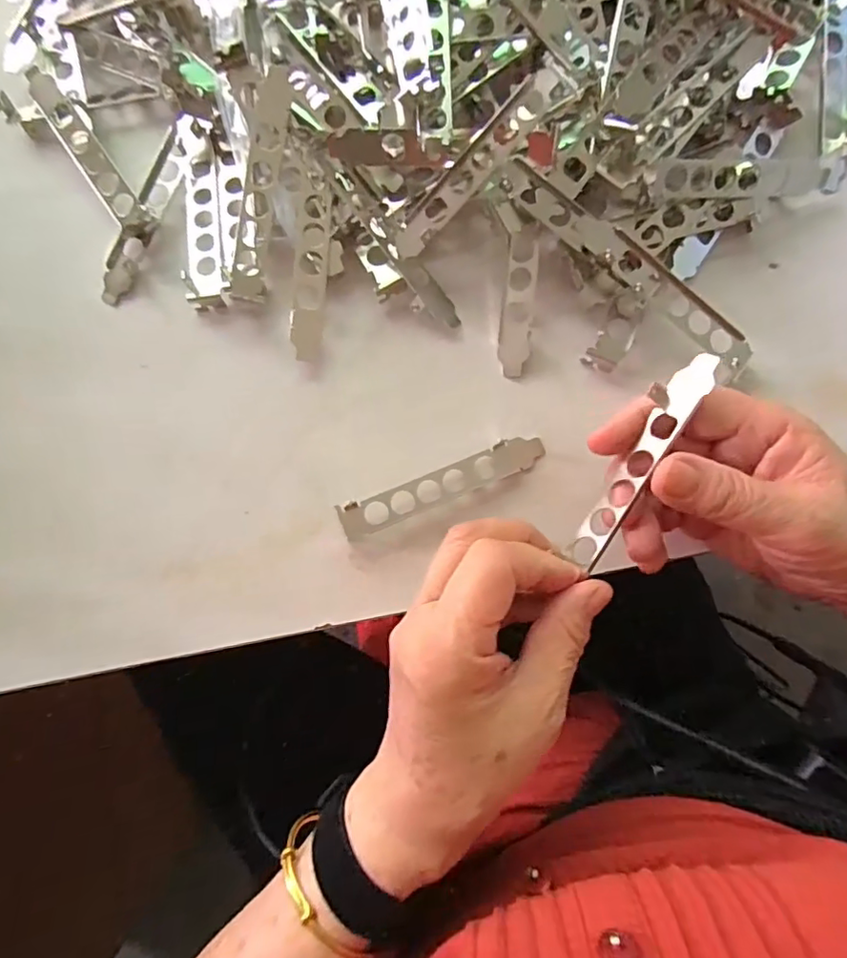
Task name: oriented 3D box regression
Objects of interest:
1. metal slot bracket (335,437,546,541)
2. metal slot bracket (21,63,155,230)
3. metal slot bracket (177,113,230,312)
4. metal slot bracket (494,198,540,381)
[{"bbox_3d":[0.011,0.003,0.301,0.117,0.013,0.019,-22,84,-2],"label":"metal slot bracket"},{"bbox_3d":[-0.198,-0.193,0.323,0.019,0.015,0.120,-35,84,-3],"label":"metal slot bracket"},{"bbox_3d":[-0.129,-0.159,0.316,0.022,0.016,0.117,-6,84,0],"label":"metal slot bracket"},{"bbox_3d":[0.053,-0.107,0.309,0.022,0.004,0.095,0,93,20],"label":"metal slot bracket"}]

